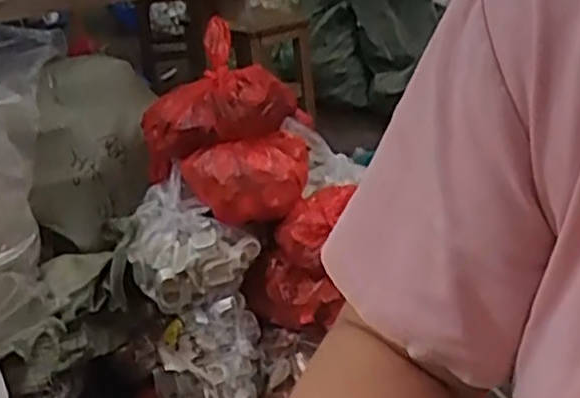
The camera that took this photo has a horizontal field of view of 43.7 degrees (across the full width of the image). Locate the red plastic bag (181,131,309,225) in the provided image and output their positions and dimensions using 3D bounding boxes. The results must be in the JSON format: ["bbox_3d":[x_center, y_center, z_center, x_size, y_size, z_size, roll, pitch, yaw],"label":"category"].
[{"bbox_3d":[-0.075,-0.045,1.263,0.219,0.104,0.155,-5,27,-3],"label":"red plastic bag"}]

